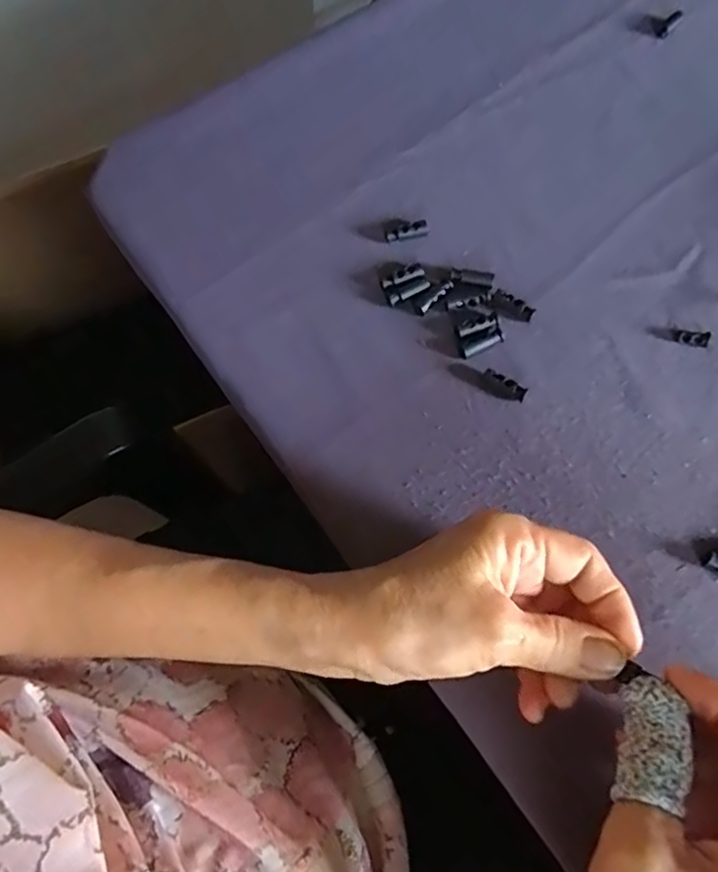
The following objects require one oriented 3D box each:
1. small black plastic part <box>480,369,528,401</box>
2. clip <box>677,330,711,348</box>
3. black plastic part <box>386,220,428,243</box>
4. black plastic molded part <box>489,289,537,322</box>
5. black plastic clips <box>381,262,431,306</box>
[{"bbox_3d":[0.075,-0.026,0.332,0.024,0.008,0.008,31,73,13],"label":"small black plastic part"},{"bbox_3d":[0.177,-0.052,0.340,0.016,0.006,0.008,12,70,7],"label":"clip"},{"bbox_3d":[0.028,-0.117,0.369,0.024,0.004,0.010,-15,69,-4],"label":"black plastic part"},{"bbox_3d":[0.082,-0.069,0.347,0.024,0.005,0.014,28,72,12],"label":"black plastic molded part"},{"bbox_3d":[0.026,-0.085,0.356,0.026,0.005,0.018,-28,70,-8],"label":"black plastic clips"}]

